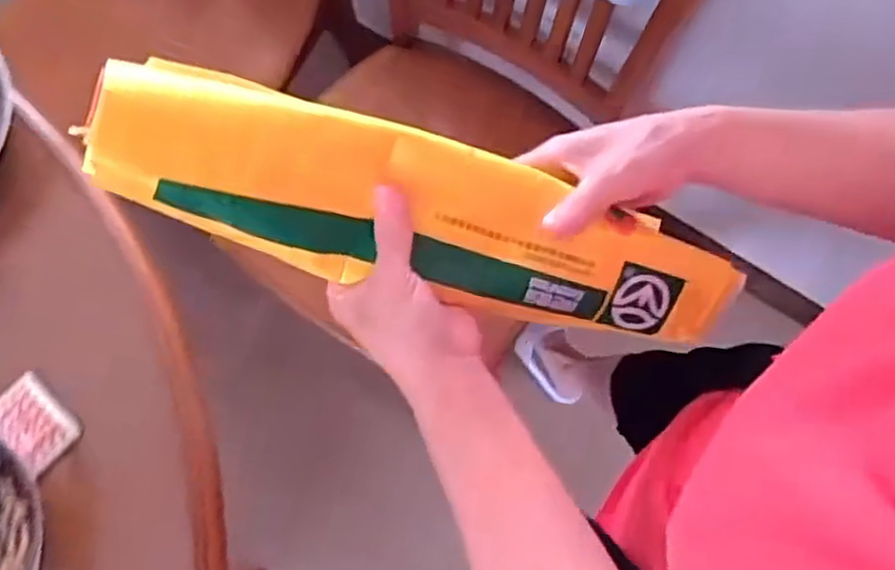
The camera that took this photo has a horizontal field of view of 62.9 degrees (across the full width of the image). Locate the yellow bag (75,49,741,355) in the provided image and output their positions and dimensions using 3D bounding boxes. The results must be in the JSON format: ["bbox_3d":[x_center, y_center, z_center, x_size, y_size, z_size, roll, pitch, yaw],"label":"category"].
[{"bbox_3d":[0.003,-0.039,0.413,0.366,0.054,0.081,15,72,-22],"label":"yellow bag"}]

